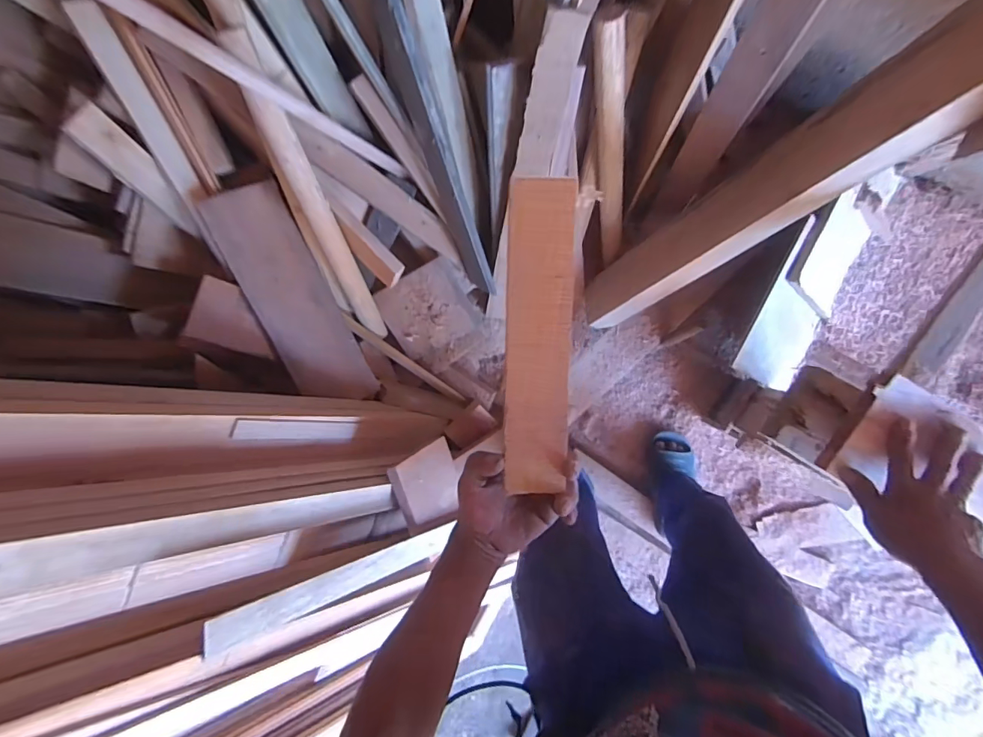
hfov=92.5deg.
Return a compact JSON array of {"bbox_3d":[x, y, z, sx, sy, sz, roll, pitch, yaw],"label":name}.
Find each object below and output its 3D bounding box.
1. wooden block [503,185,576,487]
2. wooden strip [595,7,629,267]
[{"bbox_3d":[0.044,-0.029,0.431,0.059,0.015,0.279,2,94,7],"label":"wooden block"},{"bbox_3d":[0.233,-0.400,0.921,0.056,0.529,0.053,-11,58,8],"label":"wooden strip"}]

